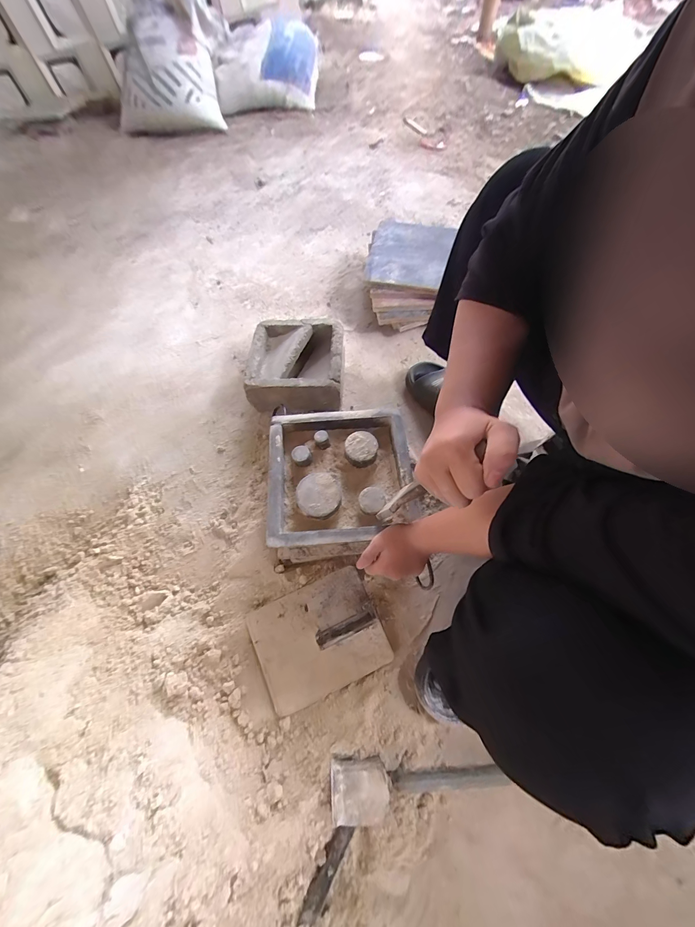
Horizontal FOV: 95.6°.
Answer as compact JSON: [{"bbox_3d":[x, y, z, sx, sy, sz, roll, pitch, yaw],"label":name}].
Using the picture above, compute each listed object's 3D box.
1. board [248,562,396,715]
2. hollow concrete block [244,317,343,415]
[{"bbox_3d":[-0.048,0.281,0.508,0.203,0.064,0.164,-22,68,-10],"label":"board"},{"bbox_3d":[-0.112,-0.216,0.719,0.192,0.101,0.190,0,66,-1],"label":"hollow concrete block"}]

